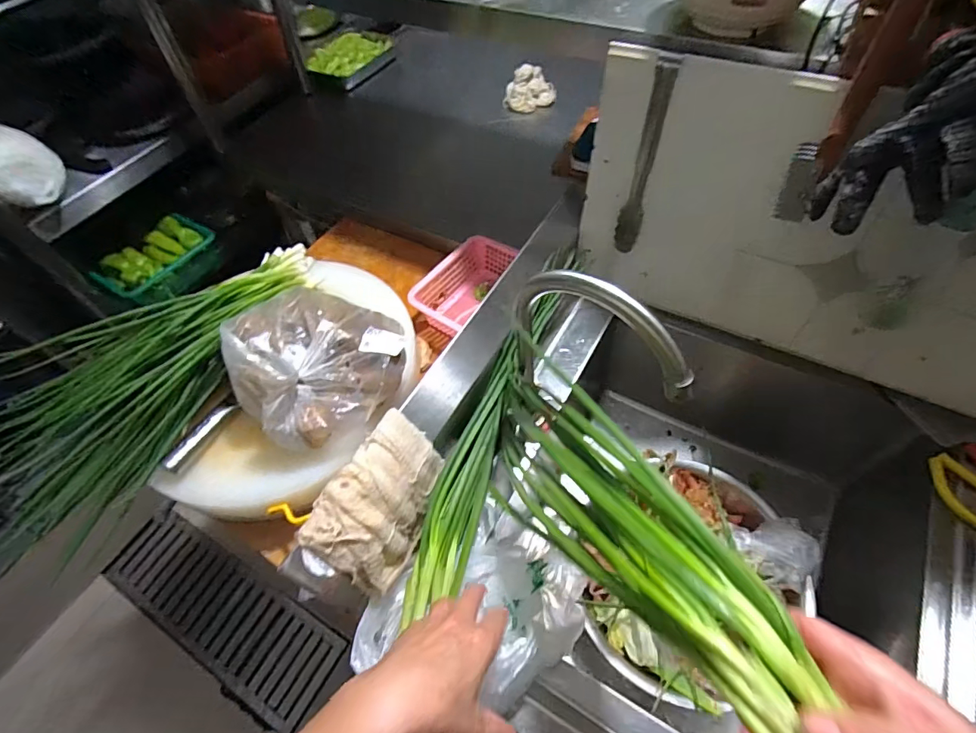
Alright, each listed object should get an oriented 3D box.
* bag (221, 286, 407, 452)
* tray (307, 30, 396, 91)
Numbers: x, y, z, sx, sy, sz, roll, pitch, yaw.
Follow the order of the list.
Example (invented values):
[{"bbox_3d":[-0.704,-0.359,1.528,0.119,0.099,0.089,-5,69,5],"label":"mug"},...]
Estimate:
[{"bbox_3d":[-0.217,-0.030,0.589,0.205,0.118,0.208,-37,60,-19],"label":"bag"},{"bbox_3d":[-0.326,-0.745,1.157,0.136,0.055,0.197,22,60,19],"label":"tray"}]

